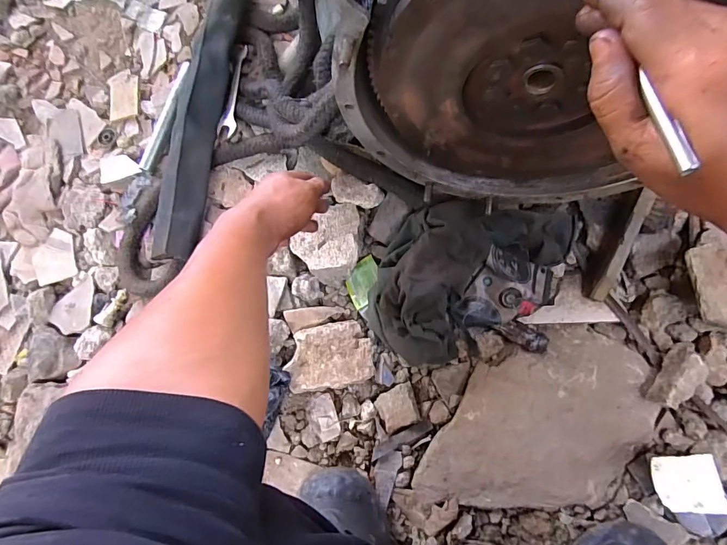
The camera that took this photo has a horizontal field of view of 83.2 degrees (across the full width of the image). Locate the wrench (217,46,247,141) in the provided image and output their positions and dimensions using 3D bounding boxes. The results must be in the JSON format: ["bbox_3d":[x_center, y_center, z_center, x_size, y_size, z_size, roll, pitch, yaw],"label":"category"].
[{"bbox_3d":[-0.191,-0.276,0.619,0.028,0.015,0.151,10,81,11],"label":"wrench"}]

